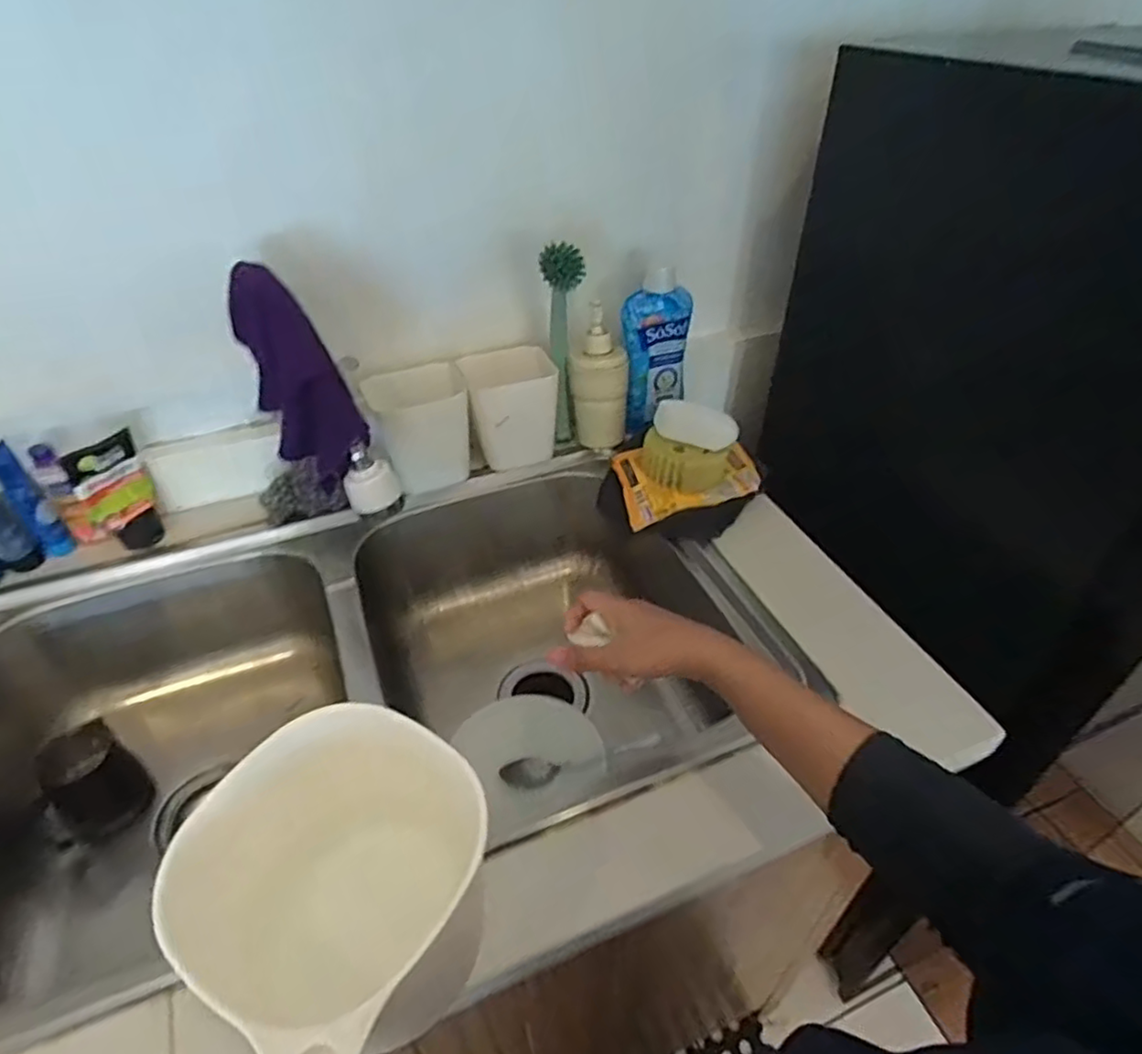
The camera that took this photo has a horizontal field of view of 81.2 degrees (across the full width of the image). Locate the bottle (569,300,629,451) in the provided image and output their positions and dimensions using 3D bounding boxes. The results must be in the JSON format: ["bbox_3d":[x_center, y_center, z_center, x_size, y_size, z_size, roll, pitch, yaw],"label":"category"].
[{"bbox_3d":[0.037,-0.195,0.866,0.071,0.171,0.071,3,41,3],"label":"bottle"}]

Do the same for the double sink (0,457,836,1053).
[{"bbox_3d":[-0.233,0.199,0.740,0.786,0.248,0.437,-20,45,-21],"label":"double sink"}]

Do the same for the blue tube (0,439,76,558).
[{"bbox_3d":[-0.581,-0.025,0.717,0.020,0.136,0.029,28,49,28],"label":"blue tube"}]

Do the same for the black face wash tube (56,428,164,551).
[{"bbox_3d":[-0.497,-0.033,0.739,0.070,0.135,0.033,-31,50,-31],"label":"black face wash tube"}]

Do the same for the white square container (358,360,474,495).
[{"bbox_3d":[-0.184,-0.126,0.829,0.108,0.107,0.118,-17,44,-18],"label":"white square container"}]

